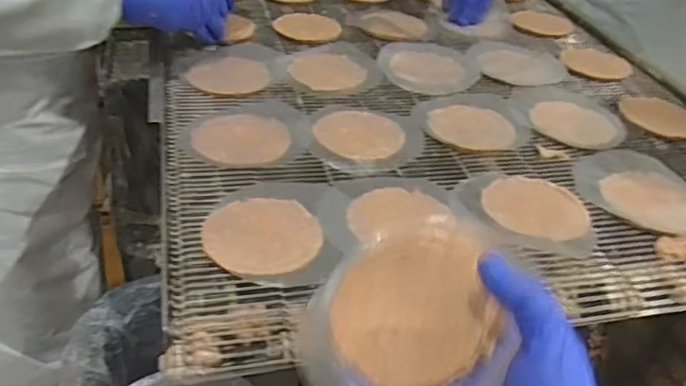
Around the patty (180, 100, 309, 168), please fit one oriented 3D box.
[{"bbox_3d":[-0.090,-0.060,0.564,0.110,0.009,0.107,3,33,-3],"label":"patty"}]

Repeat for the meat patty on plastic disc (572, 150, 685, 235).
[{"bbox_3d":[0.272,-0.004,0.539,0.116,0.020,0.090,22,37,25],"label":"meat patty on plastic disc"}]

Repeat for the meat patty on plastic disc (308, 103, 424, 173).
[{"bbox_3d":[0.023,-0.057,0.581,0.108,0.012,0.118,4,33,-2],"label":"meat patty on plastic disc"}]

